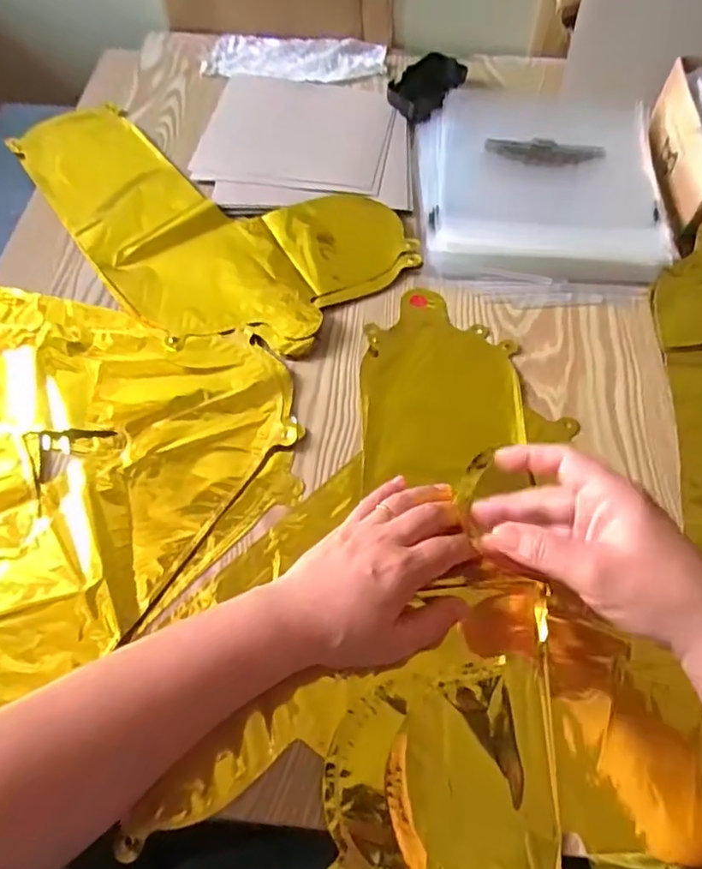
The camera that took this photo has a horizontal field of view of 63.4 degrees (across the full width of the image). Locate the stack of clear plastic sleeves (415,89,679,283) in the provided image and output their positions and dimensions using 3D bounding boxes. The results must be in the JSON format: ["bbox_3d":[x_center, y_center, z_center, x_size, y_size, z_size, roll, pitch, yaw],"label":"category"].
[{"bbox_3d":[0.188,-0.256,0.566,0.234,0.024,0.253,3,60,2],"label":"stack of clear plastic sleeves"}]

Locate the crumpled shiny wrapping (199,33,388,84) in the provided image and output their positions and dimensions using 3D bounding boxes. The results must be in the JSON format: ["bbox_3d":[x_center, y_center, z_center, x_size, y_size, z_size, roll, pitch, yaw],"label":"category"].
[{"bbox_3d":[-0.070,-0.468,0.707,0.225,0.007,0.093,4,60,3],"label":"crumpled shiny wrapping"}]

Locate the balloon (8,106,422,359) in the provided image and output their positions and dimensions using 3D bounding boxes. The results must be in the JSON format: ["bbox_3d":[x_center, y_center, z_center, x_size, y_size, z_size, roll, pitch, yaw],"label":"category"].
[{"bbox_3d":[-0.163,-0.227,0.561,0.423,0.008,0.231,37,67,20],"label":"balloon"}]

